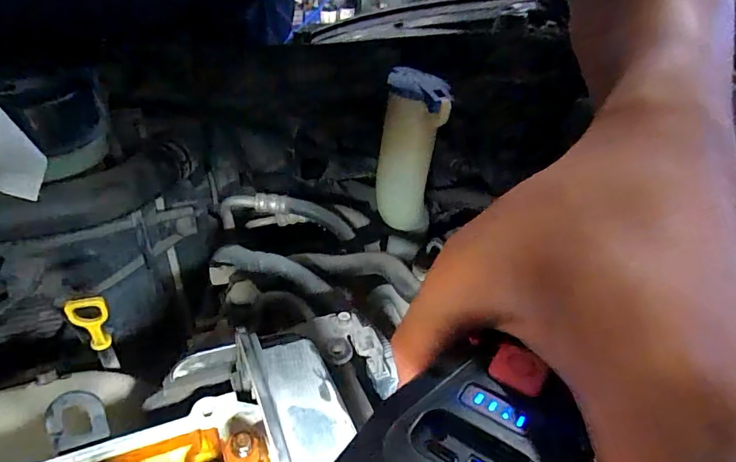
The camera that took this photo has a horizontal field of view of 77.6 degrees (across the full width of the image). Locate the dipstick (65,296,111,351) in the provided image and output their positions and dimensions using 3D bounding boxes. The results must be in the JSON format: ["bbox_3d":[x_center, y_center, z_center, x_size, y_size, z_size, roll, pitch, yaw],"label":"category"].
[{"bbox_3d":[-0.225,0.076,0.375,0.028,0.055,0.007,-11,40,-21],"label":"dipstick"}]

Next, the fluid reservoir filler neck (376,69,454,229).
[{"bbox_3d":[0.036,-0.061,0.417,0.051,0.153,0.050,3,37,-3],"label":"fluid reservoir filler neck"}]

